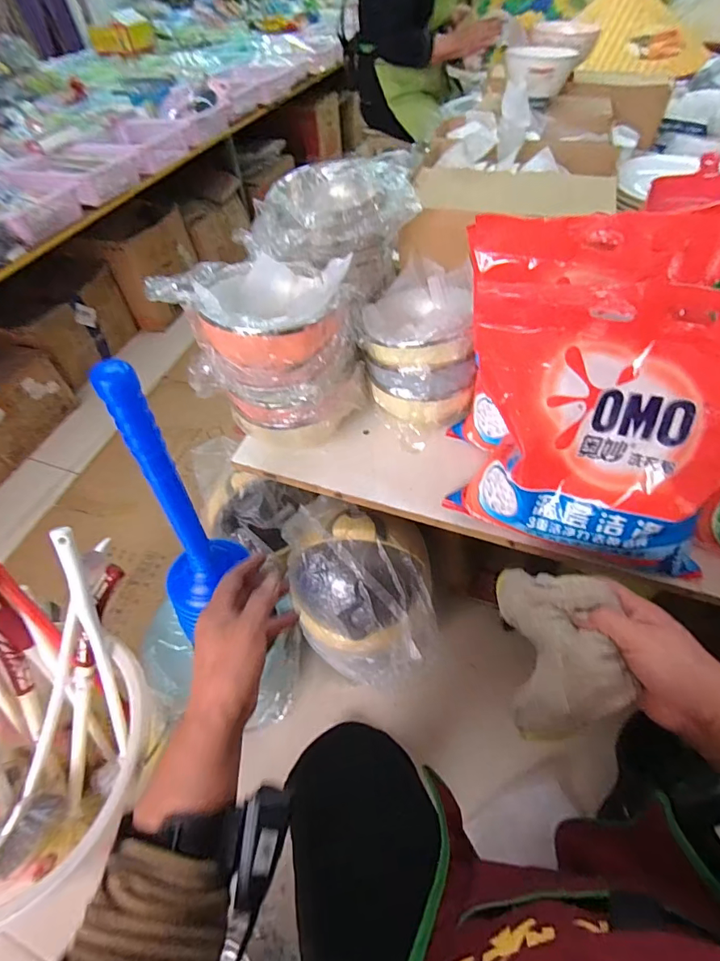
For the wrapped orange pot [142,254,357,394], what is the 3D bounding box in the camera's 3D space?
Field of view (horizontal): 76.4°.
[{"bbox_3d":[-0.114,-0.192,0.547,0.196,0.106,0.181,-2,52,3],"label":"wrapped orange pot"}]

